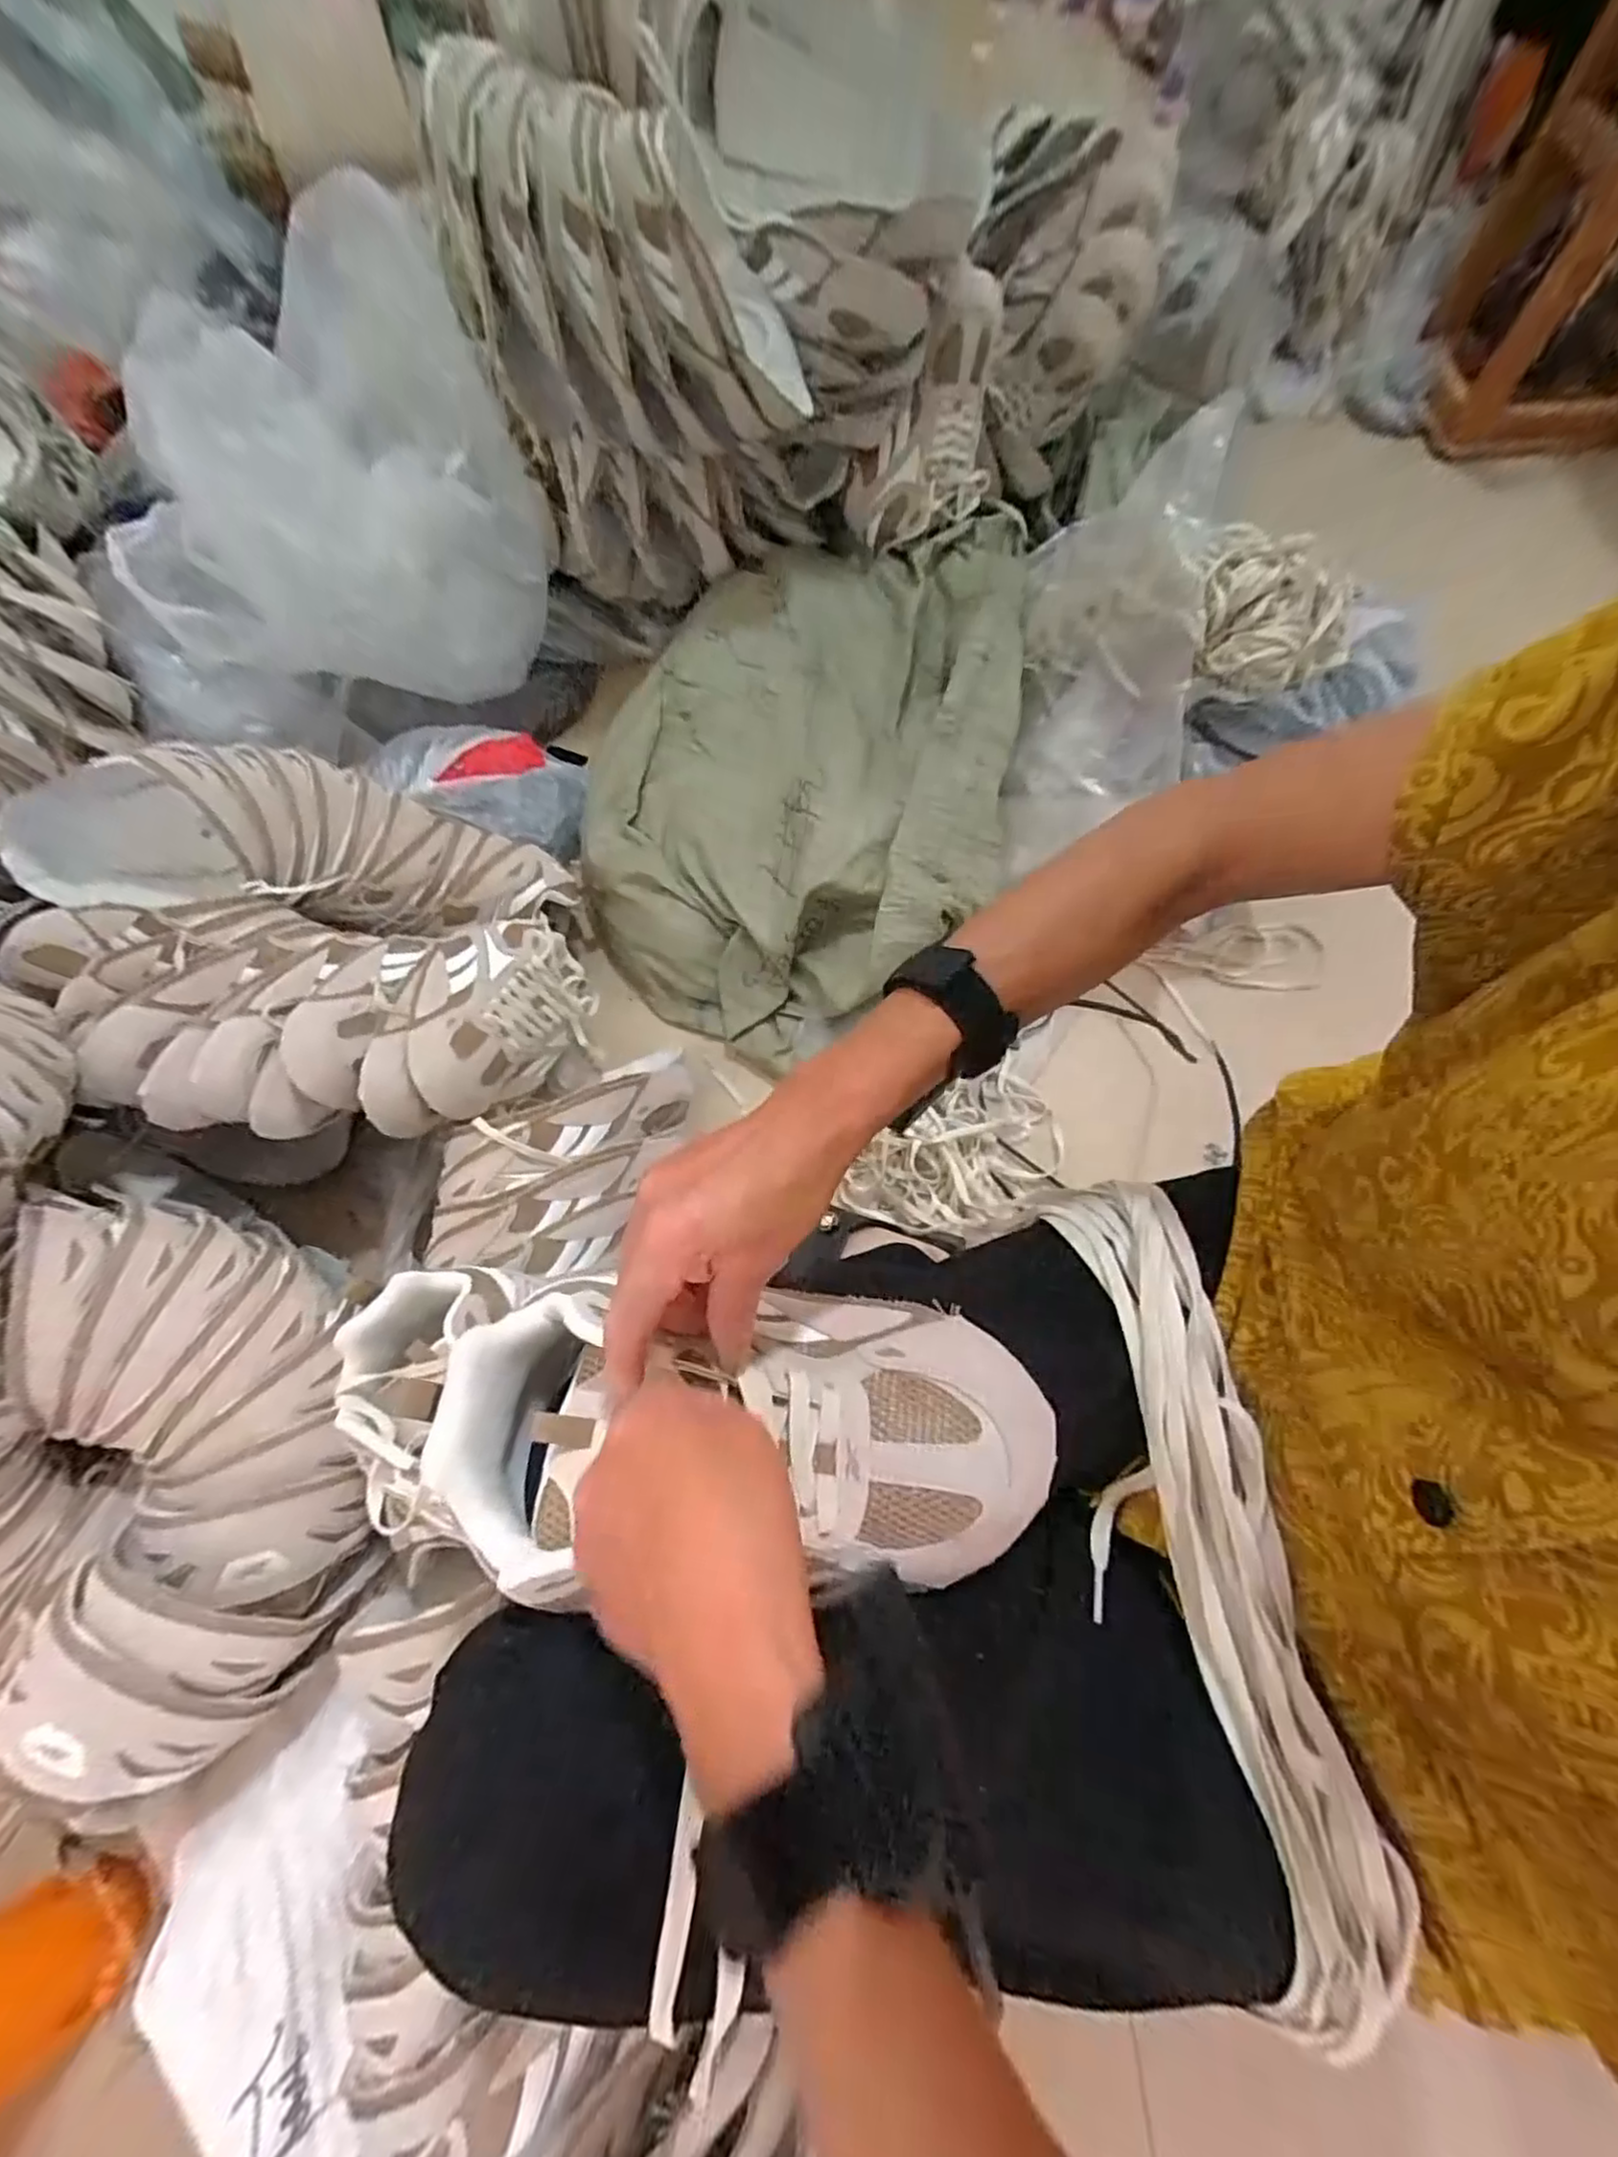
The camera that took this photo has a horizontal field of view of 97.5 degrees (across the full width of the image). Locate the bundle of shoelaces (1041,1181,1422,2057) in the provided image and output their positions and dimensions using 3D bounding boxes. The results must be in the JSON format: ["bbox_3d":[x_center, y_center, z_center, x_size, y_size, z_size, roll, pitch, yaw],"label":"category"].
[{"bbox_3d":[0.157,0.183,0.304,0.073,0.058,0.284,-8,69,0],"label":"bundle of shoelaces"}]

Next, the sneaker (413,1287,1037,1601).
[{"bbox_3d":[-0.027,0.144,0.297,0.245,0.085,0.105,0,69,2],"label":"sneaker"}]

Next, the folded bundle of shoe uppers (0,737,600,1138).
[{"bbox_3d":[-0.496,-0.129,0.691,0.495,0.177,0.390,-5,69,1],"label":"folded bundle of shoe uppers"}]

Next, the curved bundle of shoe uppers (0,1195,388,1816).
[{"bbox_3d":[-0.509,0.262,0.504,0.383,0.138,0.326,10,70,6],"label":"curved bundle of shoe uppers"}]

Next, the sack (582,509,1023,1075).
[{"bbox_3d":[-0.006,-0.368,0.834,0.456,0.165,0.668,9,70,6],"label":"sack"}]

